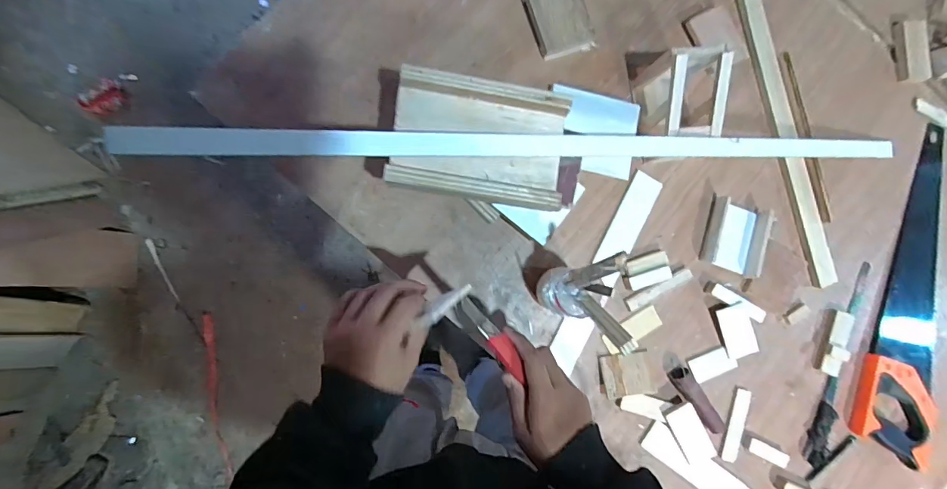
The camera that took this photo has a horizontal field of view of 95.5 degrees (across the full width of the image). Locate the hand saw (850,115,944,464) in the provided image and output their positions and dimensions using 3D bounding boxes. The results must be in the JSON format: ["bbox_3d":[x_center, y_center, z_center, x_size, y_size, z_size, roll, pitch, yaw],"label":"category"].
[{"bbox_3d":[0.693,0.068,0.661,0.122,0.022,0.503,22,83,-5],"label":"hand saw"}]

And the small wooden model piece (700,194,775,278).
[{"bbox_3d":[0.386,-0.013,0.625,0.085,0.028,0.098,15,84,-6],"label":"small wooden model piece"}]

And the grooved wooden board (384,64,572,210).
[{"bbox_3d":[0.007,-0.117,0.492,0.193,0.031,0.128,11,86,-7],"label":"grooved wooden board"}]

